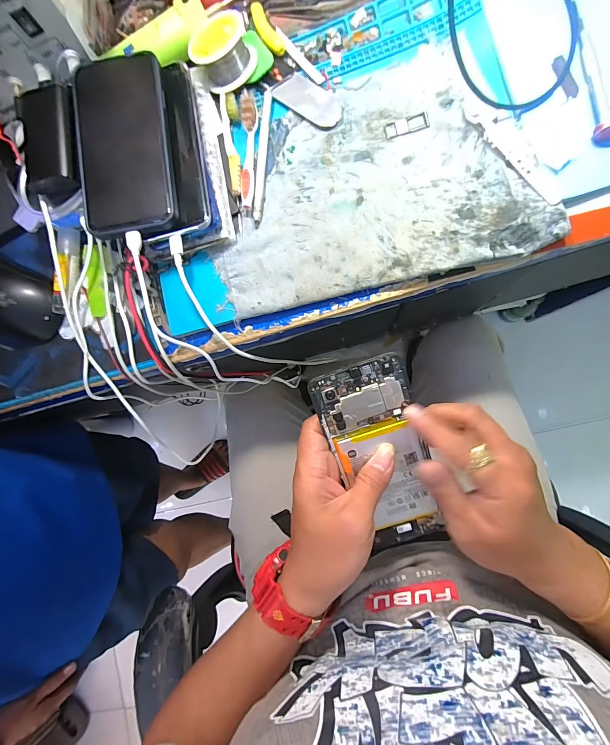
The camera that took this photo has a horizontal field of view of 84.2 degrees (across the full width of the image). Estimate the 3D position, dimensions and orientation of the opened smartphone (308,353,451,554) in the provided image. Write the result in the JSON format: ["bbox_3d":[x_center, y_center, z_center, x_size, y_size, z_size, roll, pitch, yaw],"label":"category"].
[{"bbox_3d":[0.066,0.072,0.276,0.070,0.012,0.172,-20,105,8],"label":"opened smartphone"}]

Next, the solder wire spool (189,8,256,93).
[{"bbox_3d":[-0.076,-0.294,0.306,0.053,0.026,0.052,-1,86,9],"label":"solder wire spool"}]

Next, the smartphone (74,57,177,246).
[{"bbox_3d":[-0.162,-0.206,0.301,0.082,0.011,0.172,-8,85,6],"label":"smartphone"}]

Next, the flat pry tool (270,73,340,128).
[{"bbox_3d":[0.005,-0.253,0.314,0.066,0.004,0.030,40,95,6],"label":"flat pry tool"}]

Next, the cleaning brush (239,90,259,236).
[{"bbox_3d":[-0.054,-0.200,0.317,0.016,0.009,0.132,-1,86,9],"label":"cleaning brush"}]

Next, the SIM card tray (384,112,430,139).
[{"bbox_3d":[0.092,-0.224,0.305,0.039,0.004,0.015,-11,85,8],"label":"SIM card tray"}]

